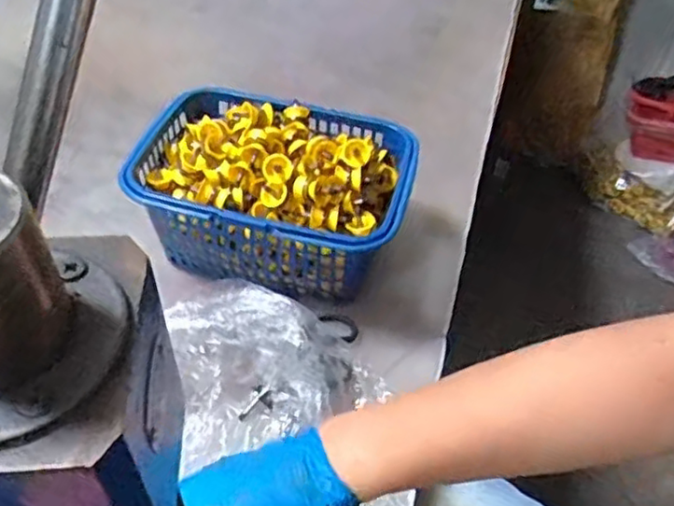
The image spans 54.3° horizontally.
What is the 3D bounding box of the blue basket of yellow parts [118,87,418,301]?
[{"bbox_3d":[-0.057,-0.050,0.632,0.242,0.135,0.170,13,47,7],"label":"blue basket of yellow parts"}]

